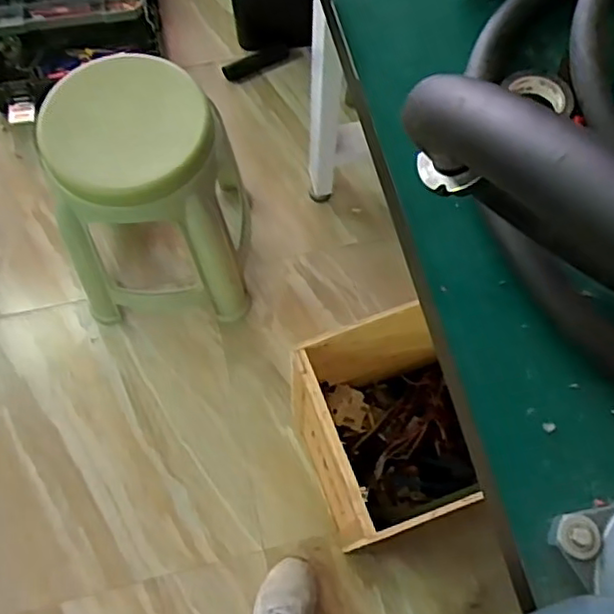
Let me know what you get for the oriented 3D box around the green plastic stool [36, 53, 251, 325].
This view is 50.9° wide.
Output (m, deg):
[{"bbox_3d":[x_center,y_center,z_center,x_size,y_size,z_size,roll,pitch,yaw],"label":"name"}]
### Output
[{"bbox_3d":[-0.296,-0.192,1.255,0.315,0.499,0.288,-2,69,-1],"label":"green plastic stool"}]

